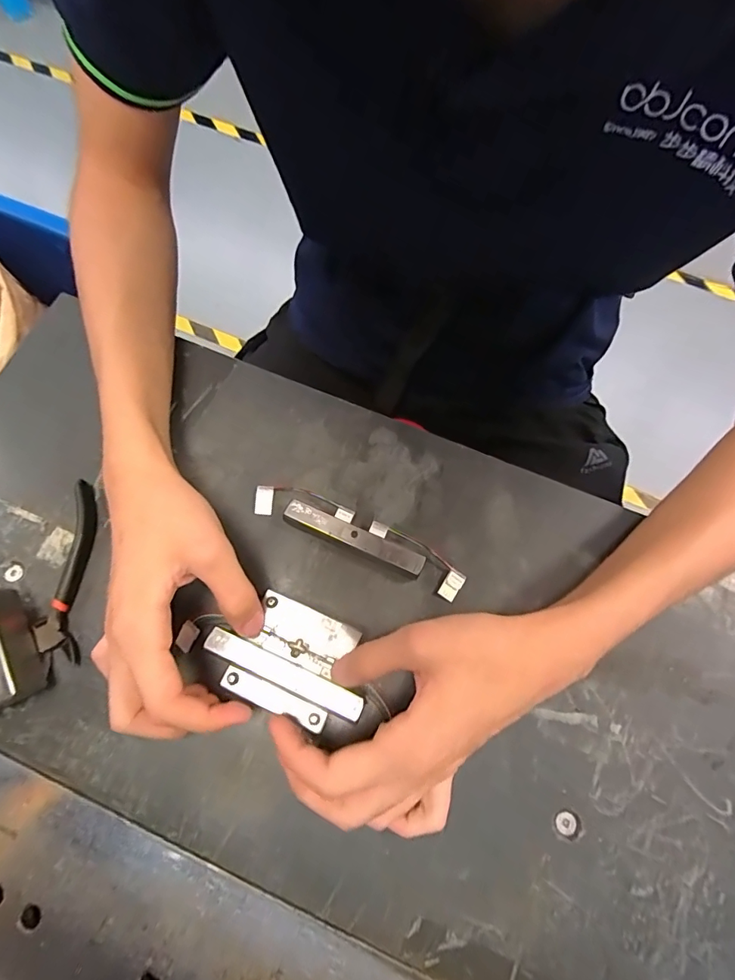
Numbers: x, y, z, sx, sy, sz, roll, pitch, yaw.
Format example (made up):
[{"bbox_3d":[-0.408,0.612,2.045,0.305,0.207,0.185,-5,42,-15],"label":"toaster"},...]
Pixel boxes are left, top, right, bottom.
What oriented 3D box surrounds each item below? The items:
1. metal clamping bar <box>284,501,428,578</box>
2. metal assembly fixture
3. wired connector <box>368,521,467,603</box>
[{"bbox_3d":[-0.009,0.033,0.314,0.095,0.019,0.015,23,72,7],"label":"metal clamping bar"},{"bbox_3d":[-0.044,0.097,0.272,0.091,0.010,0.059,22,72,6],"label":"metal assembly fixture"},{"bbox_3d":[0.033,0.044,0.316,0.072,0.009,0.020,39,75,11],"label":"wired connector"}]

